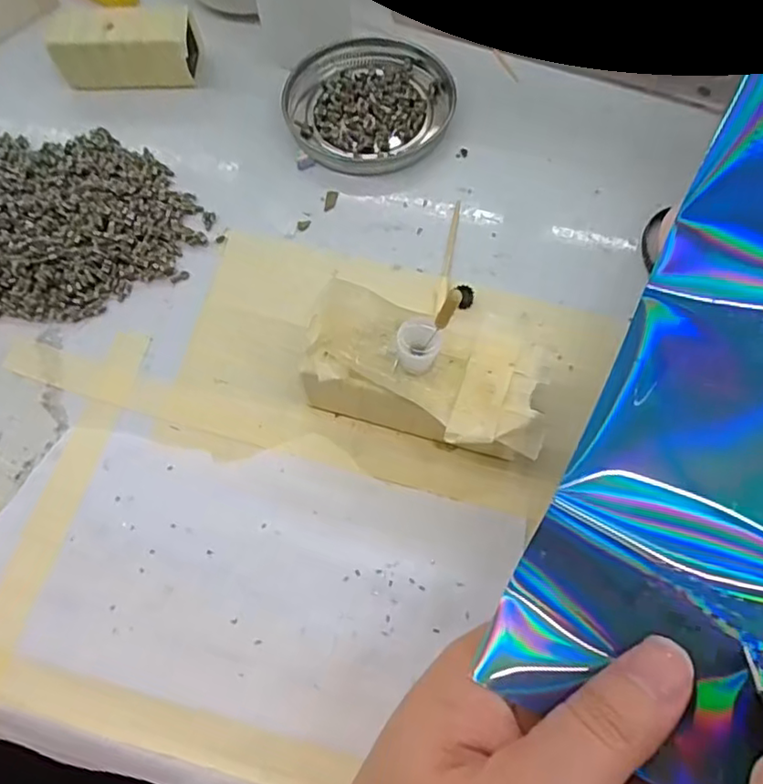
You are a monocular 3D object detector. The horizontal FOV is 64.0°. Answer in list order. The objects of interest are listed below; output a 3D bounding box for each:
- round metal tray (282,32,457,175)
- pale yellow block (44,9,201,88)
[{"bbox_3d":[-0.005,-0.140,0.291,0.075,0.009,0.080,-1,67,2],"label":"round metal tray"},{"bbox_3d":[-0.122,-0.165,0.292,0.065,0.029,0.028,-6,67,-1],"label":"pale yellow block"}]

